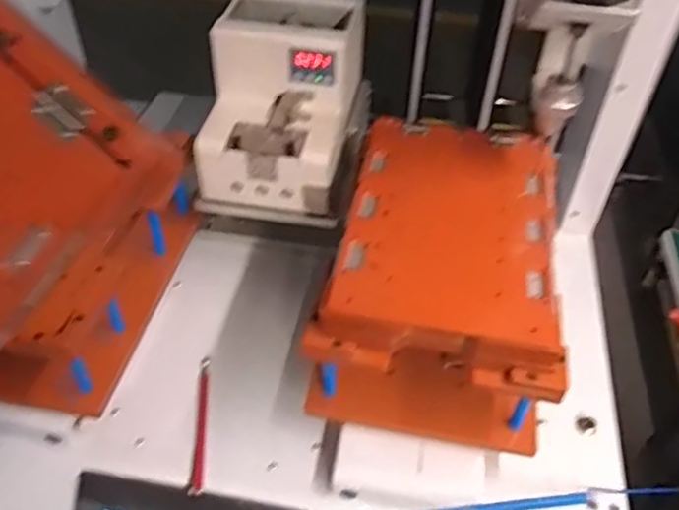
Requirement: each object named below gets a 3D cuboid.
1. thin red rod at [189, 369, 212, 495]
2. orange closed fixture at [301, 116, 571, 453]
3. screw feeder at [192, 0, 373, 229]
[{"bbox_3d":[-0.122,0.153,0.579,0.011,0.005,0.118,-1,46,-3],"label":"thin red rod"},{"bbox_3d":[0.089,0.020,0.578,0.175,0.140,0.240,9,46,7],"label":"orange closed fixture"},{"bbox_3d":[-0.048,-0.155,0.662,0.147,0.160,0.198,8,46,5],"label":"screw feeder"}]

